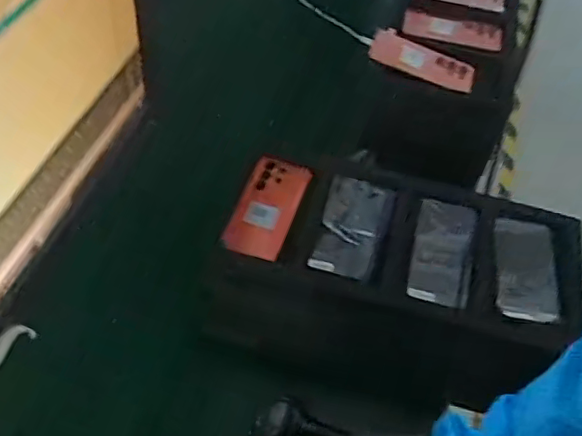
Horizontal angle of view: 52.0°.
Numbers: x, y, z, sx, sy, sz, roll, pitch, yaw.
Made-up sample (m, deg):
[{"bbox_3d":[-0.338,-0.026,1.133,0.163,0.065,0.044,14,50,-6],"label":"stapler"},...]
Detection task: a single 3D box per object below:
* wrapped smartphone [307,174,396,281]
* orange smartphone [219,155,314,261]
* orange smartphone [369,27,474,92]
[{"bbox_3d":[0.080,0.009,0.779,0.081,0.017,0.145,15,53,10],"label":"wrapped smartphone"},{"bbox_3d":[-0.031,-0.018,0.803,0.083,0.014,0.156,15,60,15],"label":"orange smartphone"},{"bbox_3d":[0.197,-0.234,0.886,0.158,0.018,0.057,26,75,2],"label":"orange smartphone"}]

